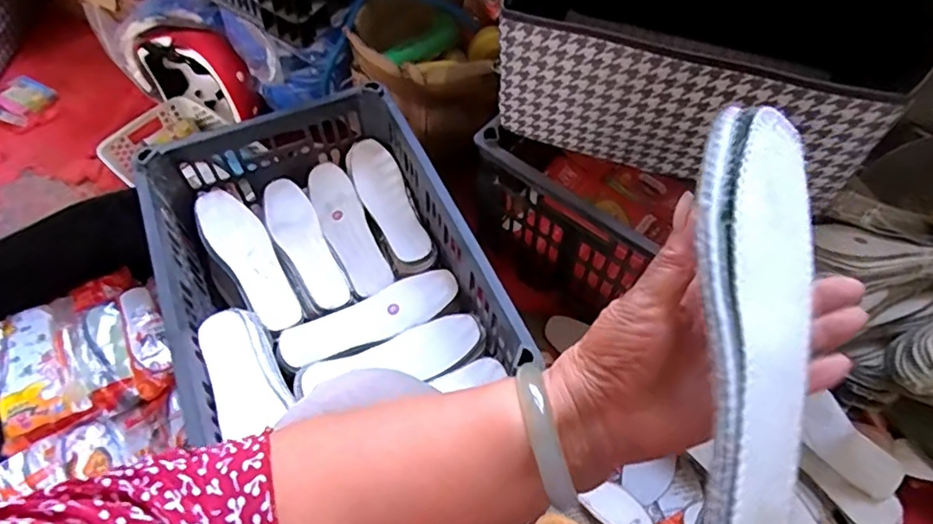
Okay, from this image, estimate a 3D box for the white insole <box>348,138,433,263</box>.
[{"bbox_3d":[-0.113,-0.085,0.826,0.067,0.036,0.226,-21,59,-12],"label":"white insole"}]

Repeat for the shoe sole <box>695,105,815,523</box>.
[{"bbox_3d":[0.132,0.029,0.257,0.072,0.015,0.221,19,71,-27],"label":"shoe sole"}]

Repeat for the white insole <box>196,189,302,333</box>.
[{"bbox_3d":[-0.293,-0.007,0.776,0.067,0.027,0.225,-31,79,-17],"label":"white insole"}]

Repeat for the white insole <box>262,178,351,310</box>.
[{"bbox_3d":[-0.227,-0.028,0.790,0.063,0.014,0.215,-25,60,-14],"label":"white insole"}]

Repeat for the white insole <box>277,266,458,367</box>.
[{"bbox_3d":[-0.122,0.073,0.740,0.230,0.018,0.069,-23,60,-13],"label":"white insole"}]

